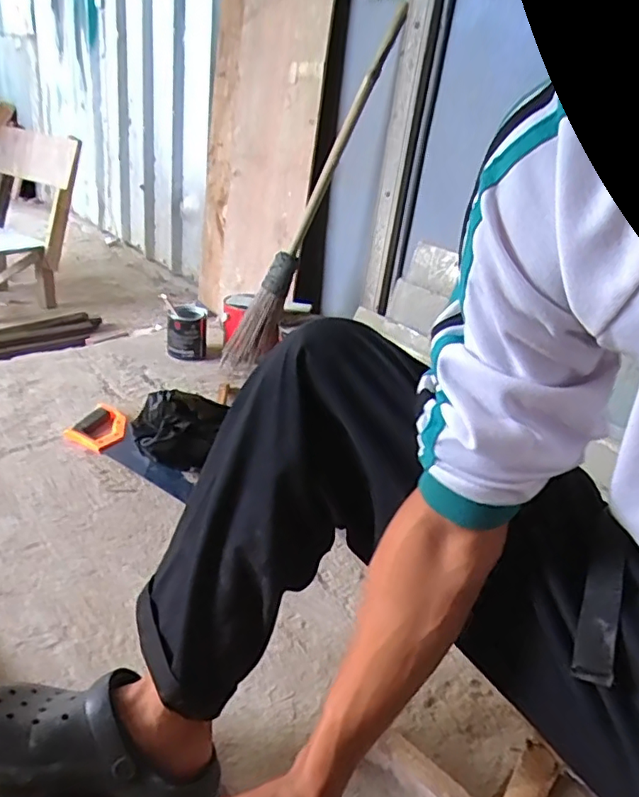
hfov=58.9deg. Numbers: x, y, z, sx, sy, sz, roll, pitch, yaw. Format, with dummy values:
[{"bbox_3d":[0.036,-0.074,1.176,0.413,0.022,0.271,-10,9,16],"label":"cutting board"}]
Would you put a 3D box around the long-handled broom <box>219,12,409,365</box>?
[{"bbox_3d":[-0.007,-0.503,1.446,0.109,0.963,0.094,16,15,-43],"label":"long-handled broom"}]

